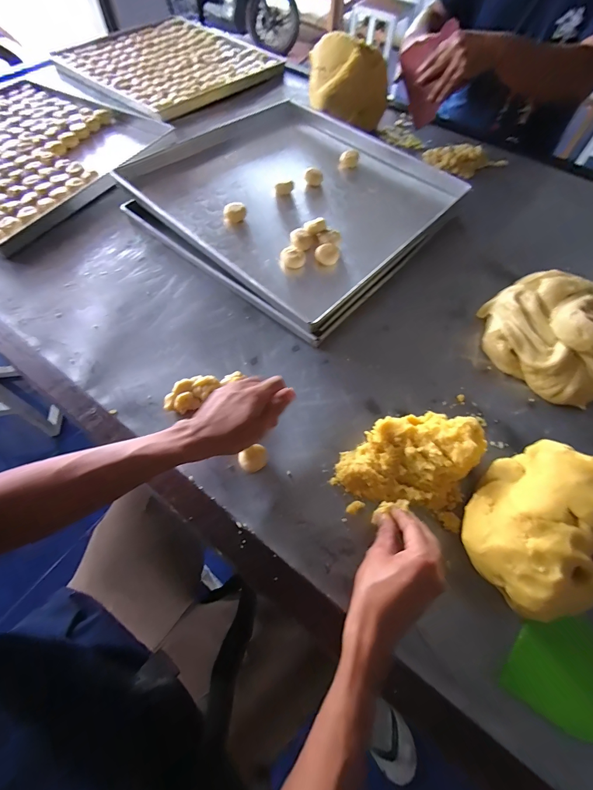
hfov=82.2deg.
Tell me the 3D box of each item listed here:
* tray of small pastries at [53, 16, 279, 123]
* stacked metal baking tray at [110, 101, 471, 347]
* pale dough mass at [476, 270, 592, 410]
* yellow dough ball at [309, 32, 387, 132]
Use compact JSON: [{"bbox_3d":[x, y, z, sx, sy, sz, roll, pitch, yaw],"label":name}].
[{"bbox_3d":[-0.405,-1.030,1.051,0.516,0.051,0.487,39,66,17],"label":"tray of small pastries"},{"bbox_3d":[0.002,-0.405,0.704,0.520,0.079,0.522,38,65,17],"label":"stacked metal baking tray"},{"bbox_3d":[0.418,-0.103,0.540,0.204,0.096,0.232,-24,64,-16],"label":"pale dough mass"},{"bbox_3d":[0.130,-0.785,0.854,0.187,0.152,0.152,-6,62,-7],"label":"yellow dough ball"}]

